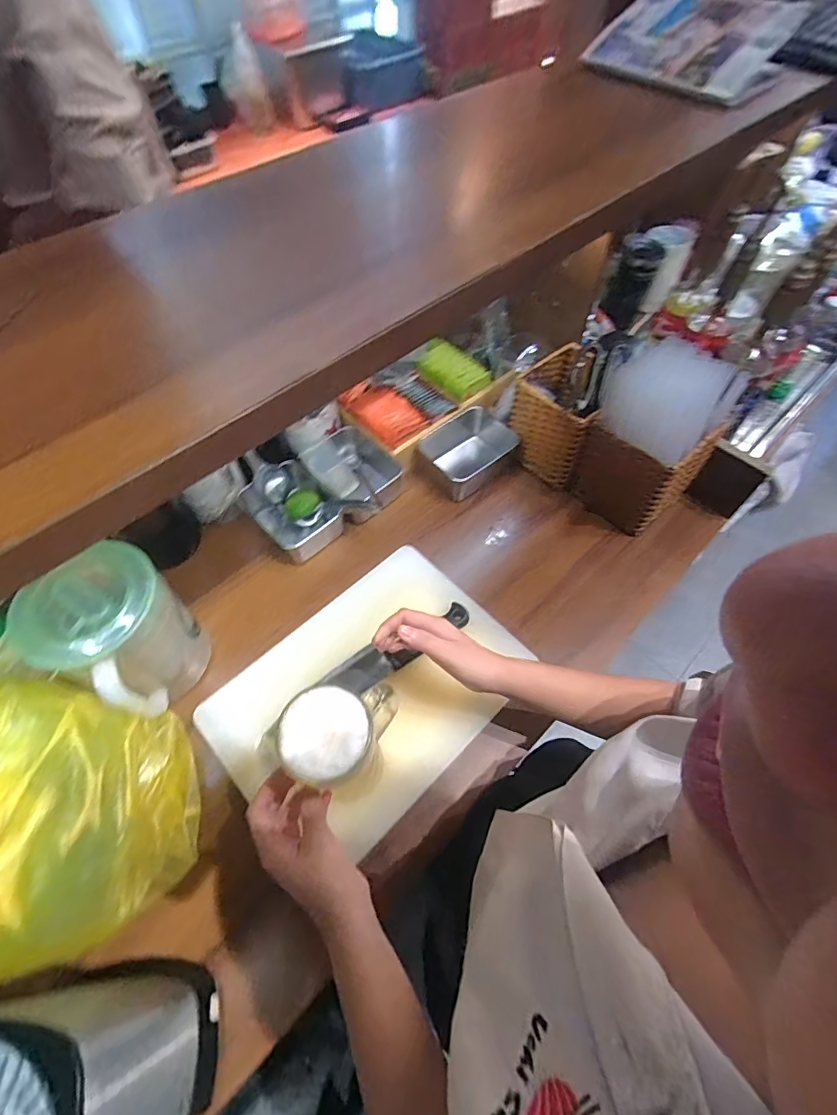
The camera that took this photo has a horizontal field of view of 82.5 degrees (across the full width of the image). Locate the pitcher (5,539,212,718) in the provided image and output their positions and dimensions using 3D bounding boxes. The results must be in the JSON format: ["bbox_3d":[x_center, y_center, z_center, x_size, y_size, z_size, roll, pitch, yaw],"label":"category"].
[{"bbox_3d":[-0.317,0.090,0.534,0.111,0.196,0.133,16,60,9],"label":"pitcher"}]

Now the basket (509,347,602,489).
[{"bbox_3d":[0.209,-0.202,0.703,0.101,0.165,0.121,-39,67,-21],"label":"basket"}]

